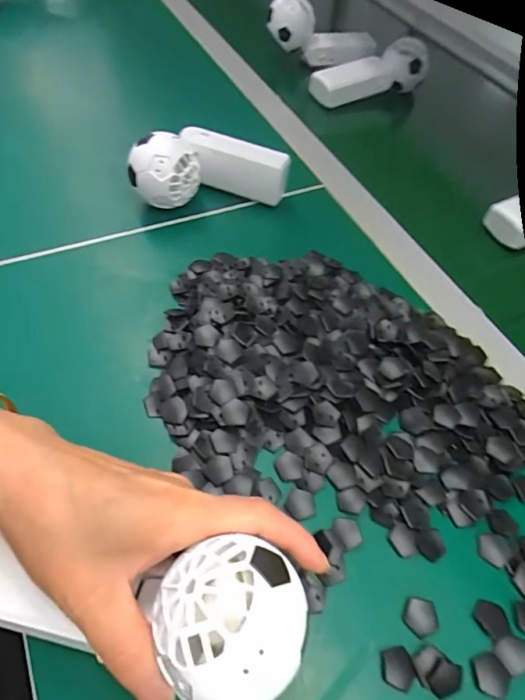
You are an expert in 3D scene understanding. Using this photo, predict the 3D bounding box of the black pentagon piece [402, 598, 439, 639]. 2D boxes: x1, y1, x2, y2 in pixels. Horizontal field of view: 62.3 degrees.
[{"bbox_3d":[0.089,0.148,0.241,0.019,0.004,0.019,40,60,20],"label":"black pentagon piece"}]

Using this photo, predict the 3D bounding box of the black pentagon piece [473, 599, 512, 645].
[{"bbox_3d":[0.130,0.151,0.243,0.017,0.004,0.020,-36,66,-27],"label":"black pentagon piece"}]

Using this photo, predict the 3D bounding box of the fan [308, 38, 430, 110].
[{"bbox_3d":[0.143,-0.378,0.589,0.171,0.054,0.053,-22,60,-18],"label":"fan"}]

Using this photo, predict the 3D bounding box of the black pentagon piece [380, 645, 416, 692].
[{"bbox_3d":[0.071,0.167,0.227,0.017,0.004,0.018,-10,57,-14],"label":"black pentagon piece"}]

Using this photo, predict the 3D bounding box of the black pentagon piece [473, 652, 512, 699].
[{"bbox_3d":[0.121,0.171,0.228,0.019,0.004,0.018,-9,56,-13],"label":"black pentagon piece"}]

